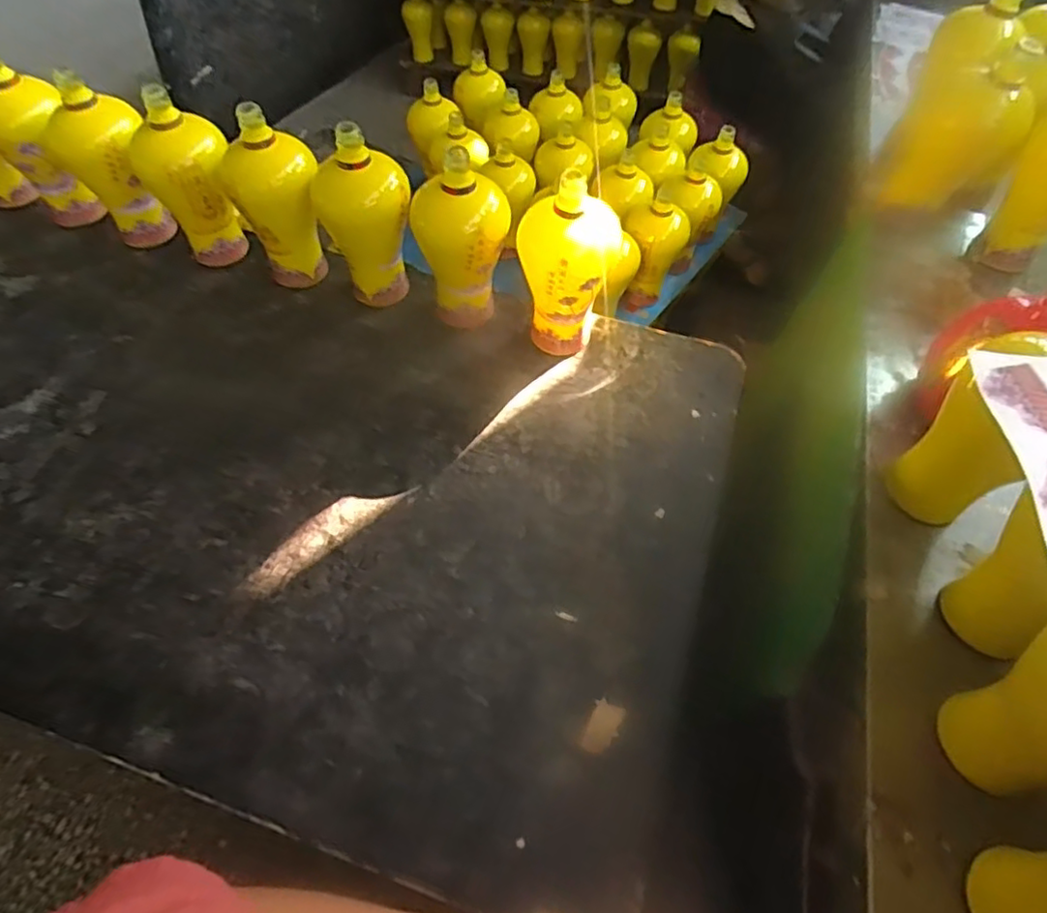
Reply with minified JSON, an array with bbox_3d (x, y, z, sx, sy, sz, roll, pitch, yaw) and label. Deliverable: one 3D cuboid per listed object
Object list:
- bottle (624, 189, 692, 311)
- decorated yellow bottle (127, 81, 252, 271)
[{"bbox_3d":[0.233,-0.381,1.180,0.116,0.206,0.095,-21,59,-15],"label":"bottle"},{"bbox_3d":[-0.409,-0.330,0.797,0.106,0.219,0.100,-24,59,-17],"label":"decorated yellow bottle"}]

